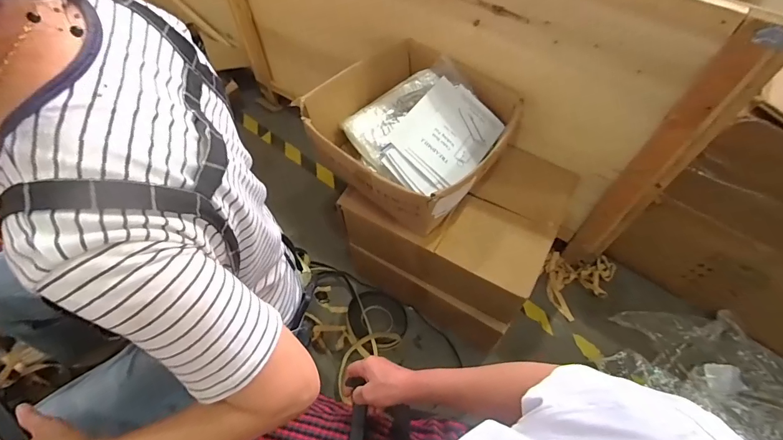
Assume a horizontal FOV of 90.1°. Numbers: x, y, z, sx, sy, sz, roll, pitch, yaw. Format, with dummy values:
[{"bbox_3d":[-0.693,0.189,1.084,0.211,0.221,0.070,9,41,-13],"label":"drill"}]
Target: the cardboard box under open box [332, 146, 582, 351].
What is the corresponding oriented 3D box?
[{"bbox_3d":[0.153,0.028,1.014,0.438,0.339,0.381,26,62,15],"label":"cardboard box under open box"}]

